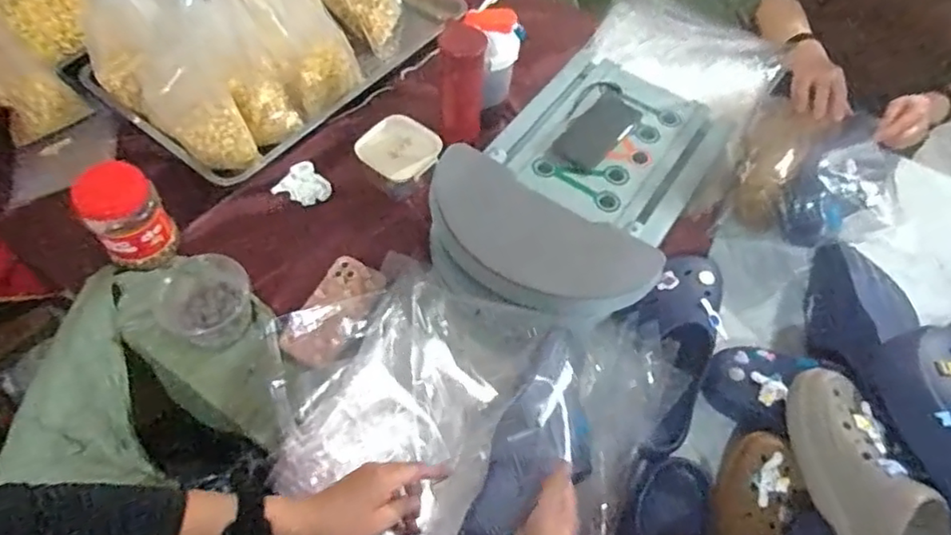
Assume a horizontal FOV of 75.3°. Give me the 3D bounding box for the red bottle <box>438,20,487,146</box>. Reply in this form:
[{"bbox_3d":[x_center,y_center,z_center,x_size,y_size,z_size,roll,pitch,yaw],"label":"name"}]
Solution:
[{"bbox_3d":[-0.021,-0.268,0.916,0.064,0.181,0.061,-8,59,-9],"label":"red bottle"}]

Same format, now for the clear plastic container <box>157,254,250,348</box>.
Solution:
[{"bbox_3d":[-0.359,0.046,0.814,0.122,0.059,0.115,-17,60,-14],"label":"clear plastic container"}]

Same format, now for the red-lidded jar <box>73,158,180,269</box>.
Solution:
[{"bbox_3d":[-0.476,-0.069,0.850,0.092,0.140,0.102,-28,64,-20],"label":"red-lidded jar"}]

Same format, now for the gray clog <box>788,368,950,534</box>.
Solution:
[{"bbox_3d":[0.402,0.229,0.582,0.126,0.079,0.283,0,58,-4],"label":"gray clog"}]

